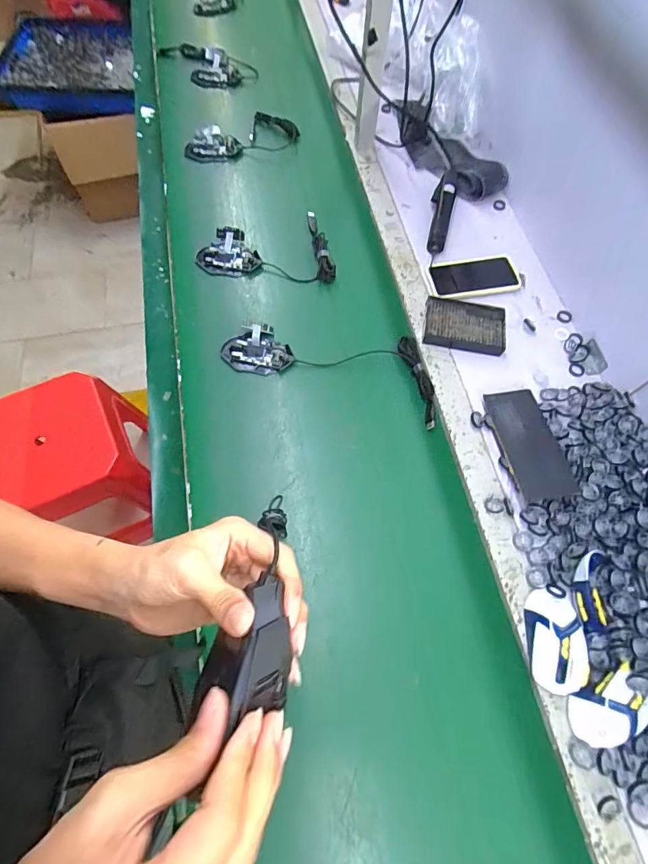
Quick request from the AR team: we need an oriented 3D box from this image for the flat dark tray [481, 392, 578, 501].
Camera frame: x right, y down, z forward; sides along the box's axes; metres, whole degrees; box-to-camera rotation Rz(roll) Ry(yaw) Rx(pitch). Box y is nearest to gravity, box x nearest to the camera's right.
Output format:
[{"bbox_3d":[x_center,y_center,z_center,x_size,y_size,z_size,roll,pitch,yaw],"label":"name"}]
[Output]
[{"bbox_3d":[0.307,0.015,0.644,0.076,0.014,0.182,-15,59,7],"label":"flat dark tray"}]

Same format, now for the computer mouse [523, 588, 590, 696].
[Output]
[{"bbox_3d":[0.292,0.262,0.537,0.059,0.041,0.115,1,66,-1],"label":"computer mouse"}]

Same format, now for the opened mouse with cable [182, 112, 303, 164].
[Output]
[{"bbox_3d":[-0.177,-0.631,0.926,0.246,0.043,0.111,-15,67,-8],"label":"opened mouse with cable"}]

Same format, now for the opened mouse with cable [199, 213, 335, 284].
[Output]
[{"bbox_3d":[-0.111,-0.330,0.791,0.238,0.030,0.156,-10,67,-6],"label":"opened mouse with cable"}]

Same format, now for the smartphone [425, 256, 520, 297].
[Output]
[{"bbox_3d":[0.278,-0.288,0.791,0.157,0.011,0.078,-6,66,-4],"label":"smartphone"}]

